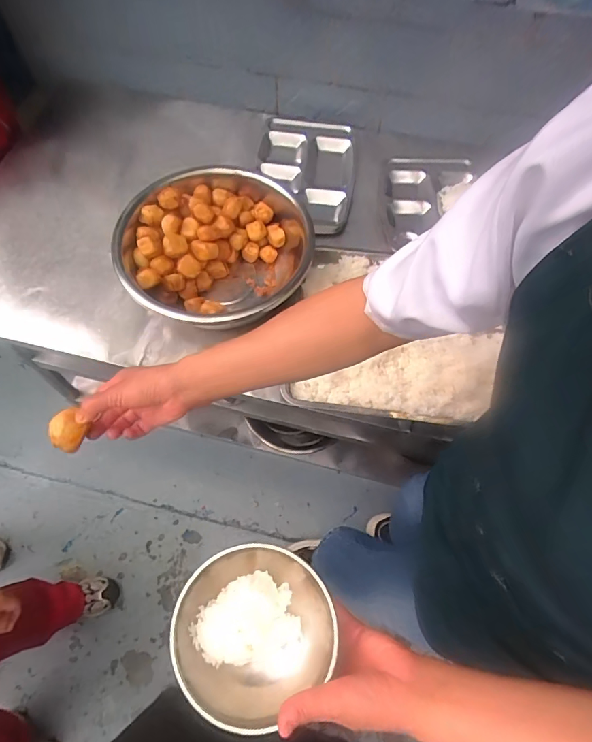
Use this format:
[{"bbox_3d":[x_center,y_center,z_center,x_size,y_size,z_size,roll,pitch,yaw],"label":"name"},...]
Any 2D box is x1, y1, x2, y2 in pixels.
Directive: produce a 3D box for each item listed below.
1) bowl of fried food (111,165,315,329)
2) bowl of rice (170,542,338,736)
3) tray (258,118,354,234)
[{"bbox_3d":[-0.161,-0.244,0.877,0.367,0.135,0.383,0,64,-1],"label":"bowl of fried food"},{"bbox_3d":[-0.042,0.246,0.402,0.149,0.062,0.137,0,64,-1],"label":"bowl of rice"},{"bbox_3d":[0.023,-0.495,1.044,0.233,0.033,0.331,8,72,-4],"label":"tray"}]

